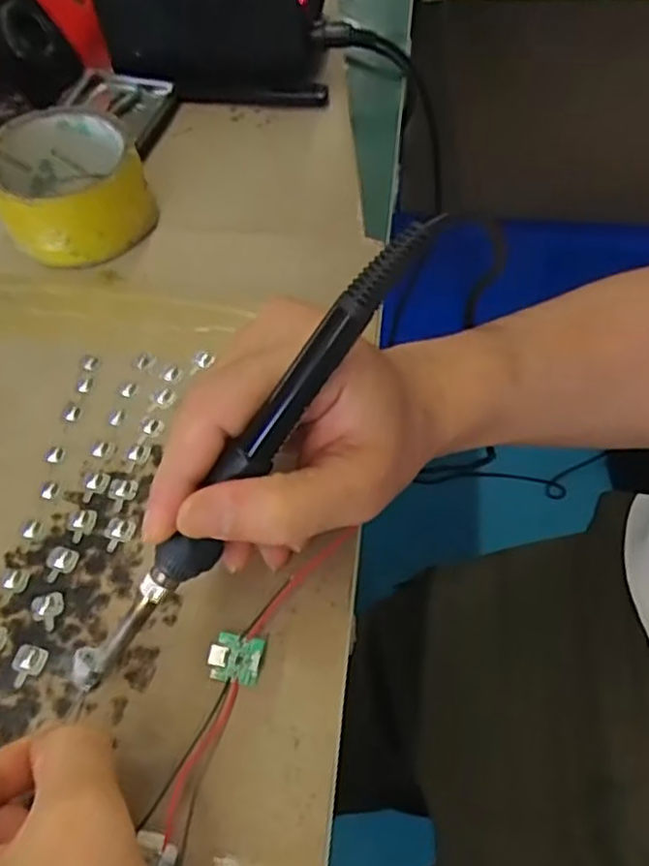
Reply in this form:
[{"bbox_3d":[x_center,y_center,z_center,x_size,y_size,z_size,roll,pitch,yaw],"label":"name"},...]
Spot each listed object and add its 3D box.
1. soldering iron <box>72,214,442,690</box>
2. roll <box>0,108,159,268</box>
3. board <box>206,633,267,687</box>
[{"bbox_3d":[-0.033,0.018,0.235,0.025,0.017,0.216,43,108,24],"label":"soldering iron"},{"bbox_3d":[-0.147,-0.142,0.394,0.081,0.045,0.084,0,57,0],"label":"roll"},{"bbox_3d":[-0.035,0.089,0.272,0.020,0.005,0.018,9,58,6],"label":"board"}]

